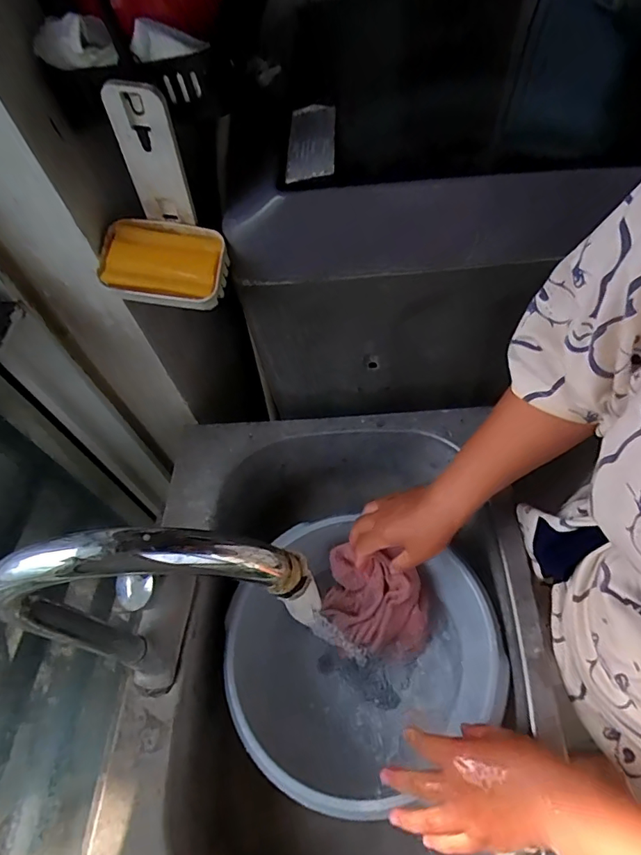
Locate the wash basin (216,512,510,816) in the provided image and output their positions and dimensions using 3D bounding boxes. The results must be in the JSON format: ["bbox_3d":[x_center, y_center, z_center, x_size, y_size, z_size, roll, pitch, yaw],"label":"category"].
[{"bbox_3d":[0.047,0.262,0.548,0.273,0.113,0.270,-2,55,3],"label":"wash basin"}]

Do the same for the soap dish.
[{"bbox_3d":[-0.162,-0.204,0.446,0.118,0.176,0.081,-4,55,2],"label":"soap dish"}]

